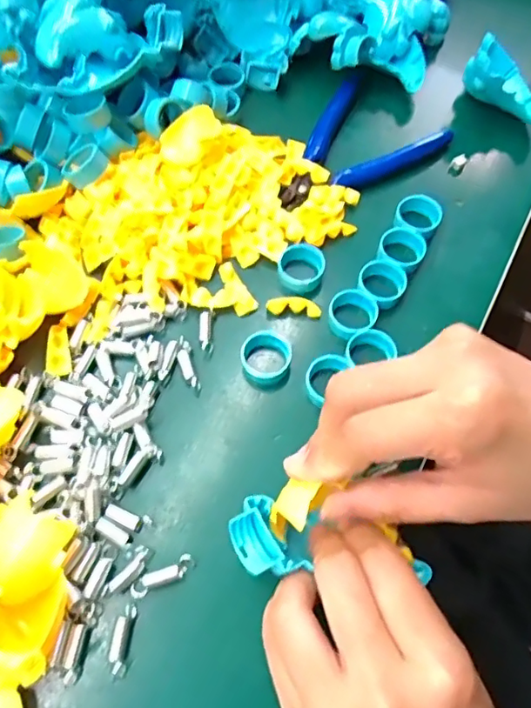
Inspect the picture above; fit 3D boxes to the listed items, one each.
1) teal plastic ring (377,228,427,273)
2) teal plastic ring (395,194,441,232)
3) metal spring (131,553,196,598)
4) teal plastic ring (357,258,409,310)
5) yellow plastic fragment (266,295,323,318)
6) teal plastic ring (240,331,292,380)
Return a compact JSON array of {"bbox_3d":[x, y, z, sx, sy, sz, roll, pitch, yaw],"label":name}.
[{"bbox_3d":[0.076,-0.058,0.303,0.025,0.011,0.026,-1,64,2],"label":"teal plastic ring"},{"bbox_3d":[0.089,-0.080,0.312,0.025,0.011,0.027,-1,64,2],"label":"teal plastic ring"},{"bbox_3d":[-0.045,0.097,0.235,0.029,0.006,0.008,-25,66,-10],"label":"metal spring"},{"bbox_3d":[0.063,-0.037,0.295,0.026,0.012,0.027,-1,64,2],"label":"teal plastic ring"},{"bbox_3d":[0.016,-0.026,0.293,0.029,0.009,0.010,3,65,3],"label":"yellow plastic fragment"},{"bbox_3d":[0.000,0.003,0.277,0.025,0.014,0.025,-1,64,2],"label":"teal plastic ring"}]

